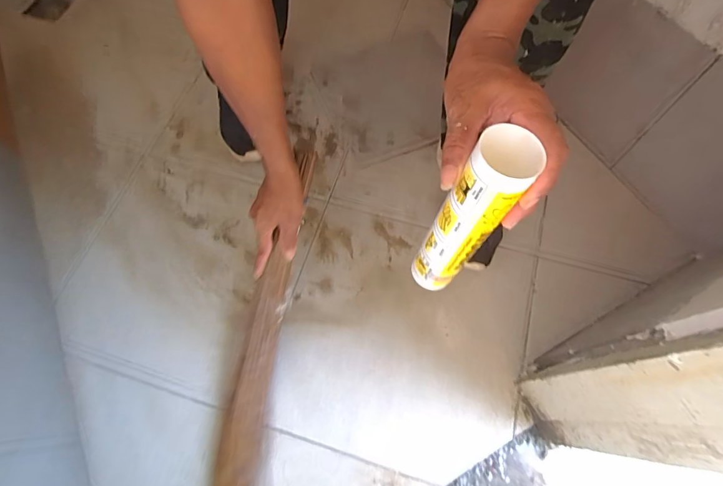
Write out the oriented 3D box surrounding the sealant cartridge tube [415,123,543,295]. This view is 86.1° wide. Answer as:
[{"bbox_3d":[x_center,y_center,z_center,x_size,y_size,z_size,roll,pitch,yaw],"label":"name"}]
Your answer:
[{"bbox_3d":[0.092,-0.013,0.365,0.047,0.227,0.047,4,60,-7],"label":"sealant cartridge tube"}]

